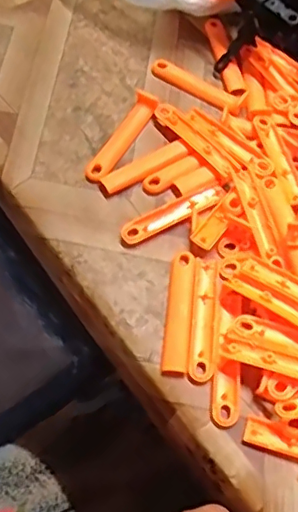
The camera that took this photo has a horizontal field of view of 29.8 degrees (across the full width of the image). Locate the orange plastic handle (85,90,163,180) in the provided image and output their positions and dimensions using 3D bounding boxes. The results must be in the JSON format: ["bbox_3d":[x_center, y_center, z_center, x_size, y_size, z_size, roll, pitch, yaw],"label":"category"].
[{"bbox_3d":[-0.018,-0.084,0.388,0.019,0.007,0.081,25,66,12],"label":"orange plastic handle"}]

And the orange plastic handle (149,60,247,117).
[{"bbox_3d":[0.036,-0.124,0.408,0.074,0.012,0.017,30,67,14],"label":"orange plastic handle"}]

